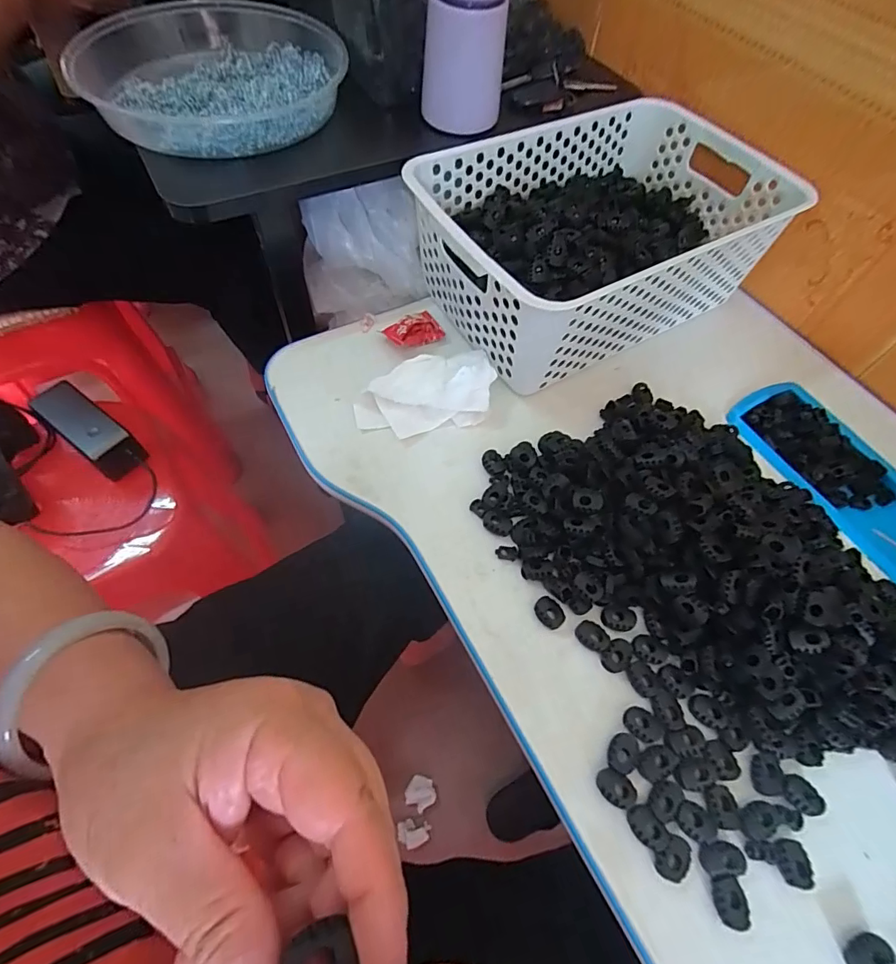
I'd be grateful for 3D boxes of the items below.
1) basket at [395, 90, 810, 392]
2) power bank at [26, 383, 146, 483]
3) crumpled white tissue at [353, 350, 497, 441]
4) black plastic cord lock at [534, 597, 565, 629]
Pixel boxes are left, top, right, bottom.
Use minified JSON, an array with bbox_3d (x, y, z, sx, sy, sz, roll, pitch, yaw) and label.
[{"bbox_3d":[0.135,-0.223,0.448,0.310,0.107,0.200,-28,65,-17],"label":"basket"},{"bbox_3d":[-0.405,-0.057,0.557,0.144,0.041,0.048,34,64,16],"label":"power bank"},{"bbox_3d":[-0.020,-0.077,0.405,0.114,0.032,0.066,-12,61,-9],"label":"crumpled white tissue"},{"bbox_3d":[0.069,0.089,0.334,0.016,0.005,0.021,-38,68,-21],"label":"black plastic cord lock"}]

